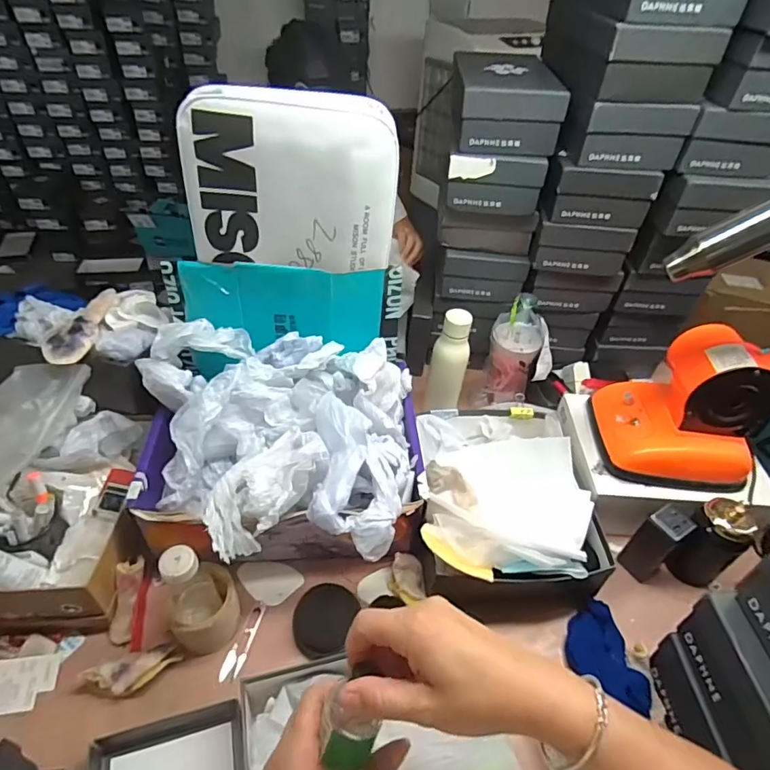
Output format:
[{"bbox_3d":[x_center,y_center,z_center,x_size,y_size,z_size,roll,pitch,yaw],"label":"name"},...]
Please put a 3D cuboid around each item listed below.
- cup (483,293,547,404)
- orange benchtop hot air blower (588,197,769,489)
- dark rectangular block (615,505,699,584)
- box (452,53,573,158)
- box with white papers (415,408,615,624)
[{"bbox_3d":[0.245,-0.063,0.964,0.091,0.209,0.095,3,43,-2],"label":"cup"},{"bbox_3d":[0.465,-0.077,0.670,0.224,0.486,0.146,9,43,5],"label":"orange benchtop hot air blower"},{"bbox_3d":[0.407,0.237,0.763,0.051,0.124,0.054,-24,50,-27],"label":"dark rectangular block"},{"bbox_3d":[0.204,-0.479,0.861,0.151,0.099,0.213,5,43,0],"label":"box"},{"bbox_3d":[0.176,0.186,0.824,0.269,0.154,0.322,-1,43,-6],"label":"box with white papers"}]

